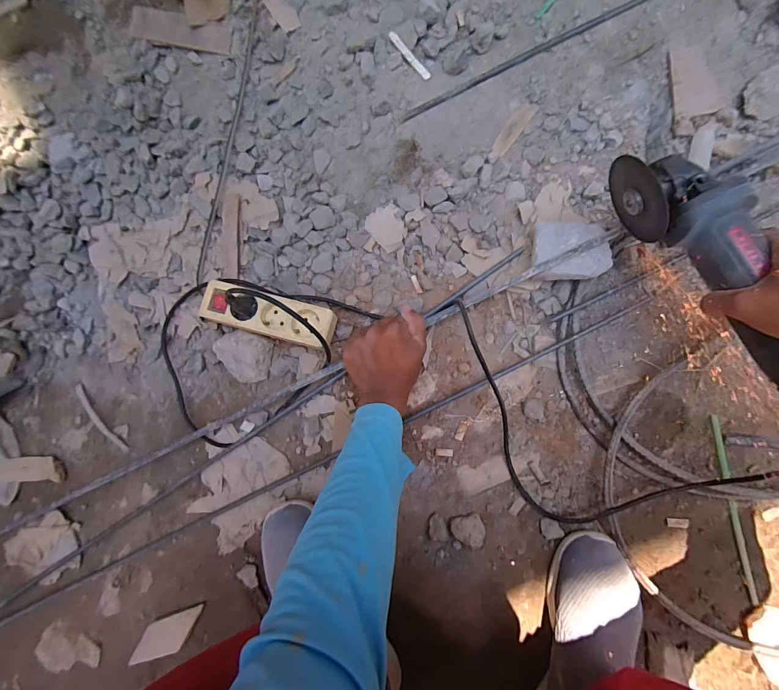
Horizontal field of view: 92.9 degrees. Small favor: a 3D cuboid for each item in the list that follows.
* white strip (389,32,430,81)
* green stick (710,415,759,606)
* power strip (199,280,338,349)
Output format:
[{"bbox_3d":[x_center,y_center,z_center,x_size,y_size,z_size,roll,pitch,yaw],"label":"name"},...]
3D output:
[{"bbox_3d":[0.029,-0.412,0.528,0.010,0.004,0.080,-43,96,-1],"label":"white strip"},{"bbox_3d":[0.441,0.208,0.472,0.013,0.004,0.236,-9,84,3],"label":"green stick"},{"bbox_3d":[-0.167,-0.041,0.521,0.181,0.048,0.057,14,86,7],"label":"power strip"}]

